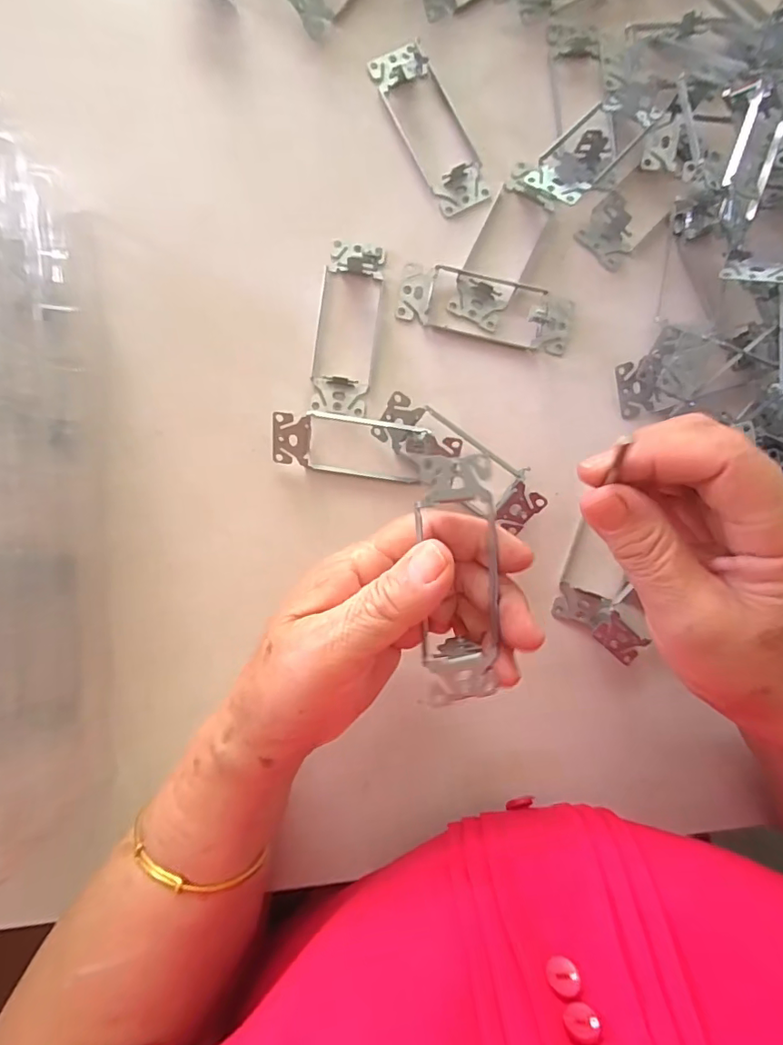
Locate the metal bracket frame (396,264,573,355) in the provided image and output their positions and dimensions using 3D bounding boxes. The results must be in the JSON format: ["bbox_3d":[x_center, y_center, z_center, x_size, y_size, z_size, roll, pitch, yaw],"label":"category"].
[{"bbox_3d":[0.058,-0.132,0.314,0.107,0.017,0.037,12,89,-2],"label":"metal bracket frame"}]

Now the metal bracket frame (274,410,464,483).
[{"bbox_3d":[-0.015,-0.045,0.308,0.106,0.018,0.035,9,127,-2],"label":"metal bracket frame"}]

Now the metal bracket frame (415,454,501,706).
[{"bbox_3d":[0.030,0.024,0.232,0.034,0.015,0.108,-2,84,-3],"label":"metal bracket frame"}]

